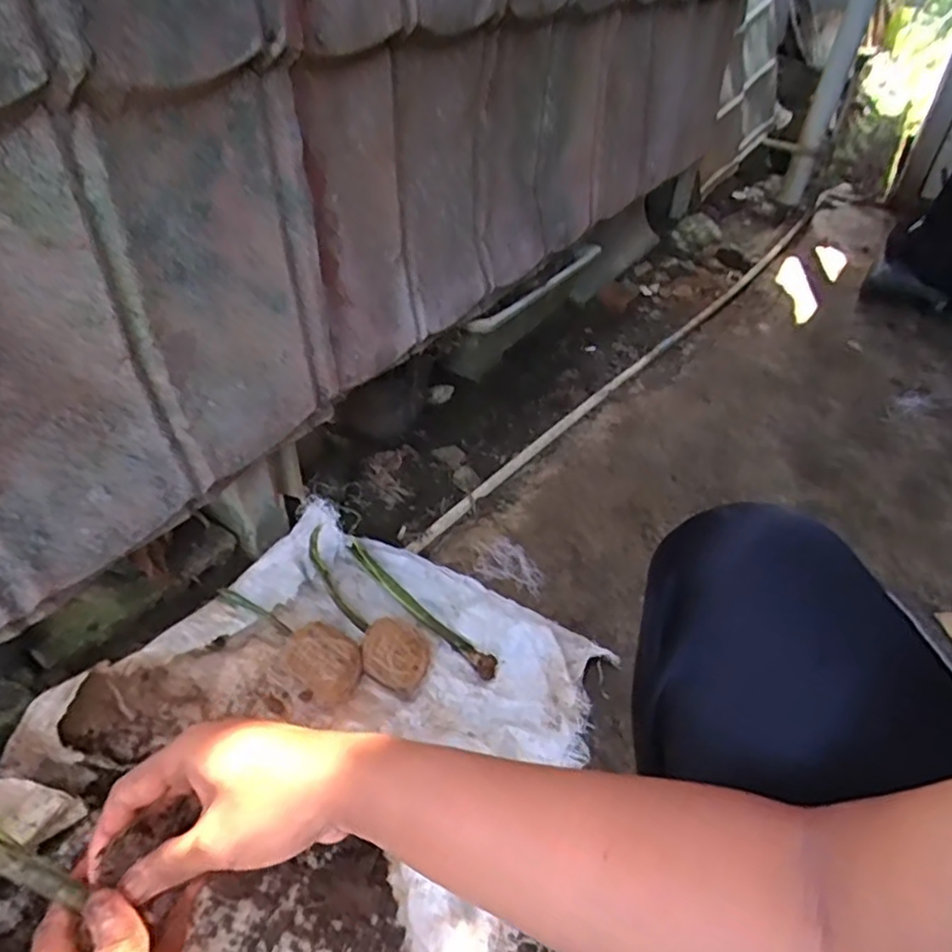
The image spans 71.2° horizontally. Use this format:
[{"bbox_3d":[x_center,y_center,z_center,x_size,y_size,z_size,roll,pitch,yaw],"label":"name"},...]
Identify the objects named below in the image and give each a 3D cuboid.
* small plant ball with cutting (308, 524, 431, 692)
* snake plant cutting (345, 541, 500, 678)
[{"bbox_3d":[-0.155,0.156,0.941,0.098,0.061,0.329,-16,46,-24],"label":"small plant ball with cutting"},{"bbox_3d":[-0.084,0.184,0.959,0.302,0.017,0.027,35,48,29],"label":"snake plant cutting"}]

